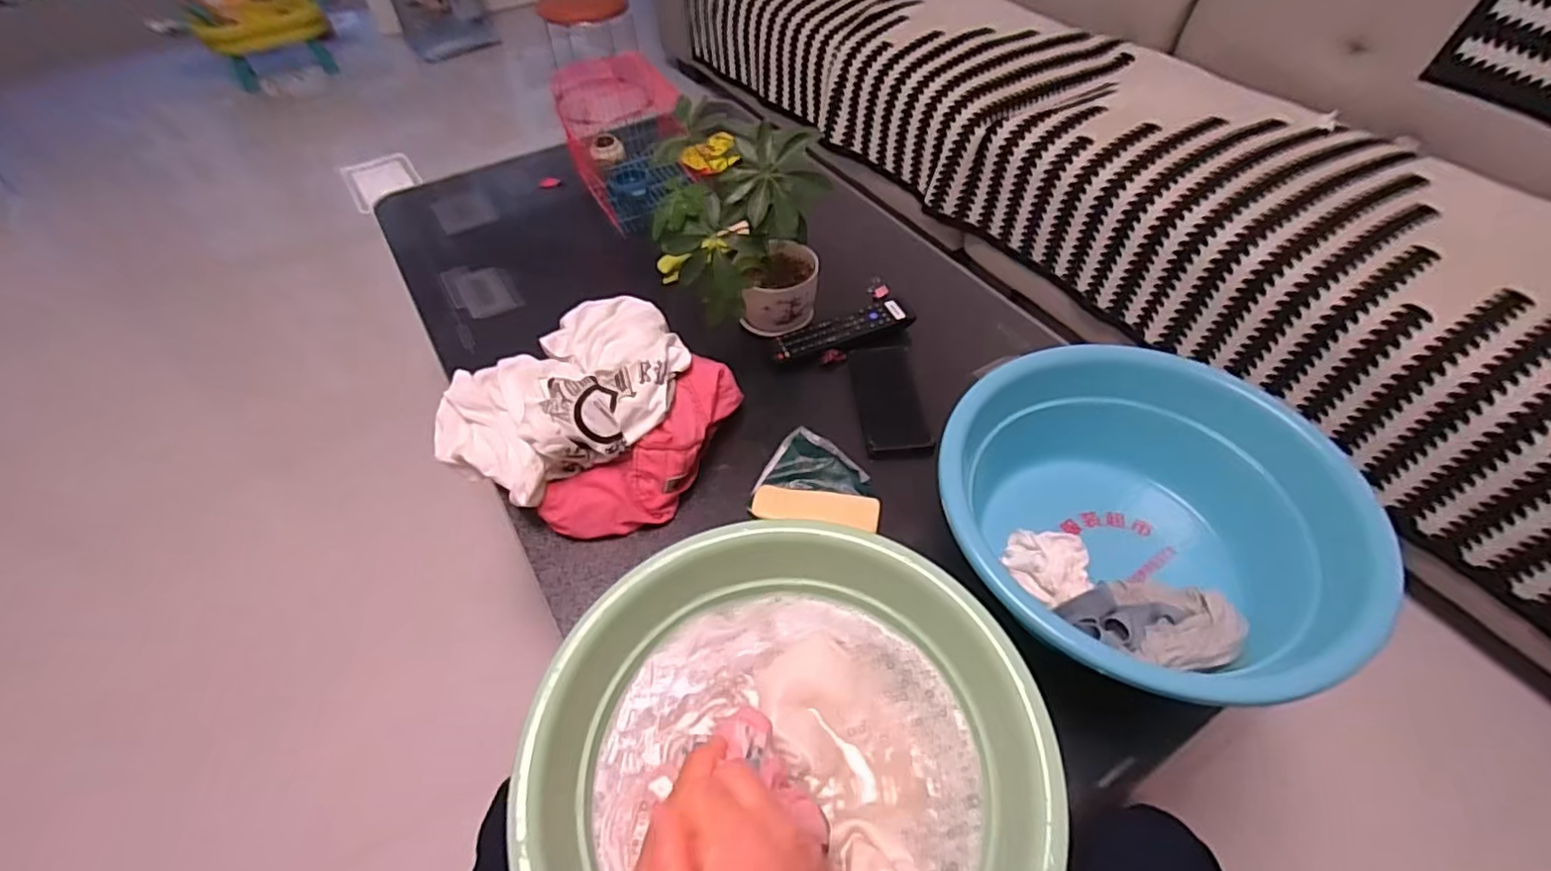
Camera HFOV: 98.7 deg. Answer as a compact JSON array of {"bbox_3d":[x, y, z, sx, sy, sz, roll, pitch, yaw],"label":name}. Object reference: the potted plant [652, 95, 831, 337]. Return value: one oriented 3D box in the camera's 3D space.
[{"bbox_3d":[-0.041,-0.215,0.768,0.167,0.241,0.181,7,51,8],"label":"potted plant"}]

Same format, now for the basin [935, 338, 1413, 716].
[{"bbox_3d":[0.316,0.081,0.612,0.331,0.154,0.290,-6,50,-3],"label":"basin"}]

